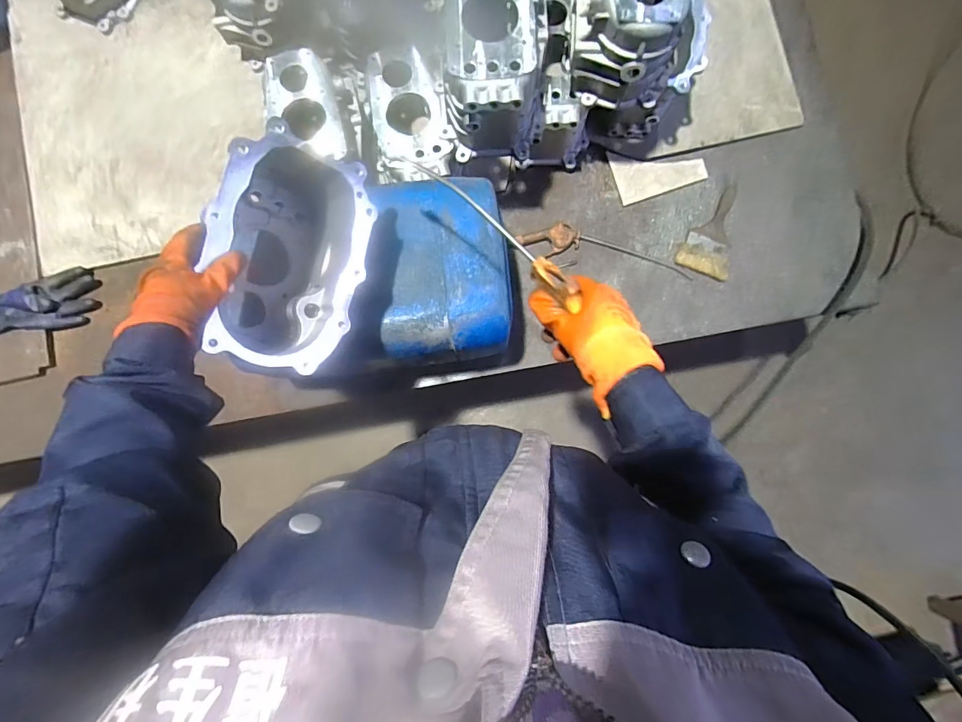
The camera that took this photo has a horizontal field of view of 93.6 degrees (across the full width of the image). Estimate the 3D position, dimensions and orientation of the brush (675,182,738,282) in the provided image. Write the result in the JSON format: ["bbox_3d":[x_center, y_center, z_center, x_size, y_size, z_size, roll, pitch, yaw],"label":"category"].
[{"bbox_3d":[0.499,-0.277,0.937,0.108,0.023,0.214,29,85,3],"label":"brush"}]

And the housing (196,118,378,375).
[{"bbox_3d":[-0.271,-0.142,0.612,0.183,0.174,0.294,18,81,-35],"label":"housing"}]

